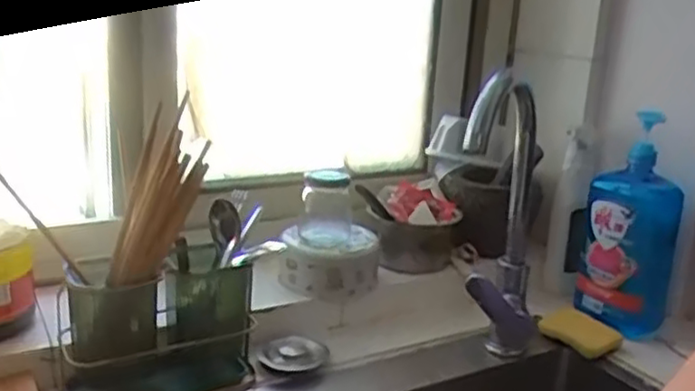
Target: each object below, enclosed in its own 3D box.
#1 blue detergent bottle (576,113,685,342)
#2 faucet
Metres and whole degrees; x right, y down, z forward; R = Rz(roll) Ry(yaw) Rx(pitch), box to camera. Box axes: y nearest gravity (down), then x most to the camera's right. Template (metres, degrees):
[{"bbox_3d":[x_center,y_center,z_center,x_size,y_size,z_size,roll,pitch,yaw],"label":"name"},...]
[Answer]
[{"bbox_3d":[0.363,0.040,0.899,0.114,0.275,0.065,10,17,22],"label":"blue detergent bottle"},{"bbox_3d":[0.172,0.039,0.769,0.063,0.337,0.193,10,17,22],"label":"faucet"}]

